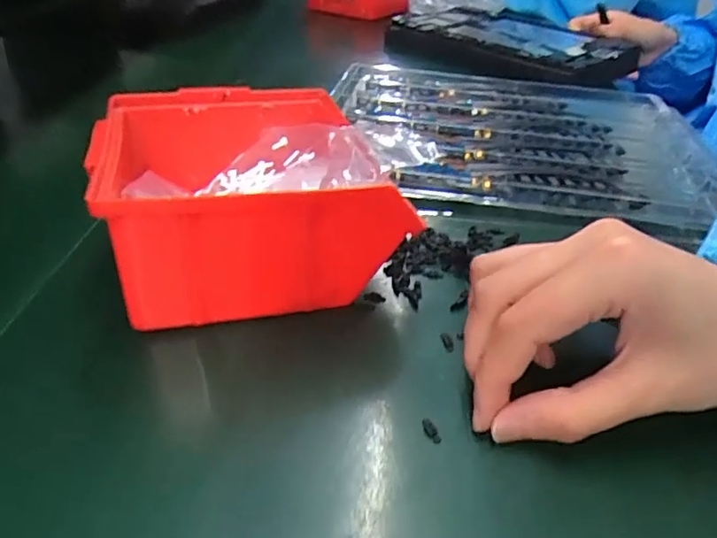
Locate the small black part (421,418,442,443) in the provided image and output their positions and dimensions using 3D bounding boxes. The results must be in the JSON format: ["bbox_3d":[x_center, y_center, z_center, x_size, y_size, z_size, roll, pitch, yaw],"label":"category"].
[{"bbox_3d":[0.027,0.059,0.206,0.005,0.004,0.011,-8,36,-14],"label":"small black part"}]

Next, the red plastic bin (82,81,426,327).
[{"bbox_3d":[-0.055,-0.035,0.276,0.124,0.064,0.124,-7,36,-13],"label":"red plastic bin"}]

